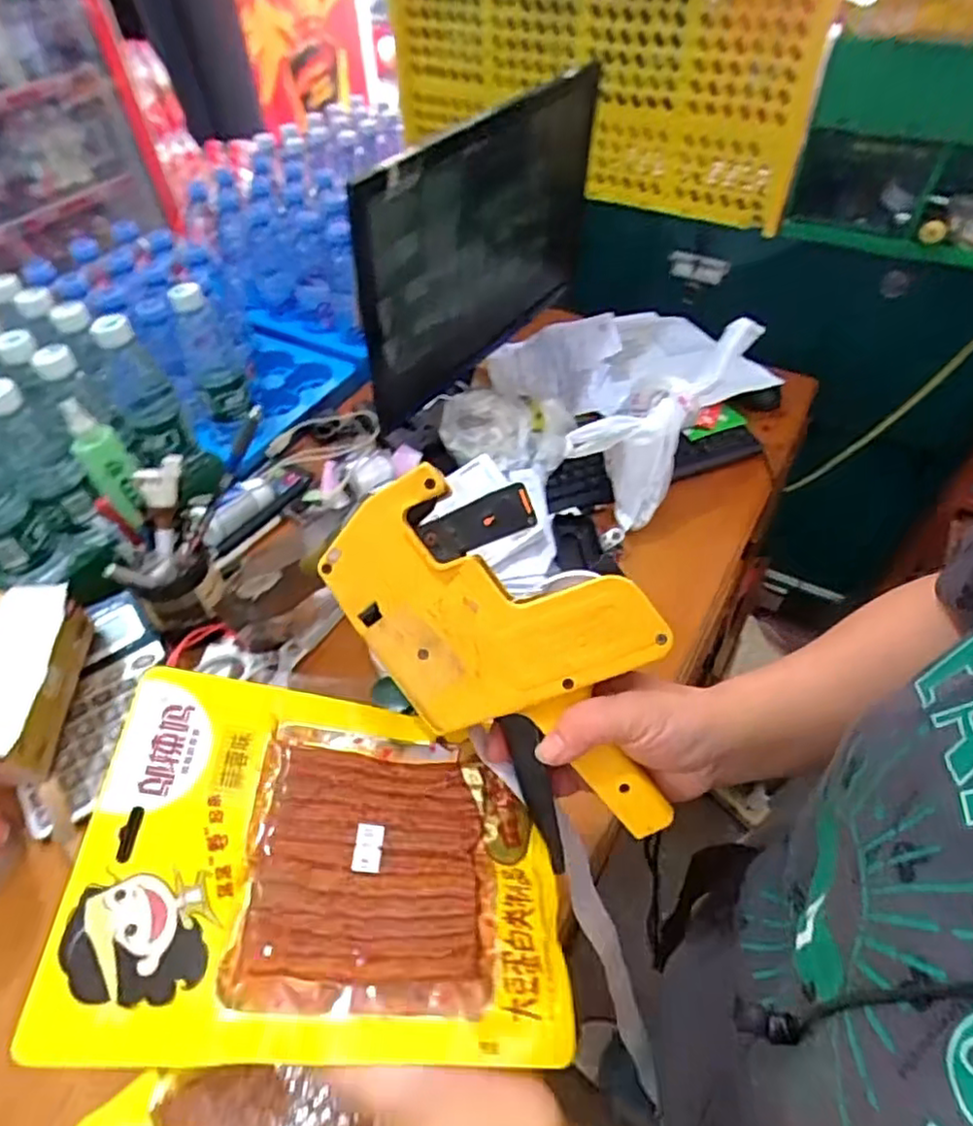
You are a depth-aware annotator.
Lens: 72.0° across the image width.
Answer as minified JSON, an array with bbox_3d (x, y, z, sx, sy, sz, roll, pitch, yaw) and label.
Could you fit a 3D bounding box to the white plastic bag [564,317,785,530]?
[{"bbox_3d":[0.215,-0.169,0.780,0.255,0.162,0.094,-36,57,-25],"label":"white plastic bag"}]

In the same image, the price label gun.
[{"bbox_3d":[0.015,0.043,0.356,0.204,0.048,0.120,30,94,1],"label":"price label gun"}]

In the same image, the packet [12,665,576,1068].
[{"bbox_3d":[-0.069,0.138,0.315,0.214,0.010,0.155,9,53,-13],"label":"packet"}]

